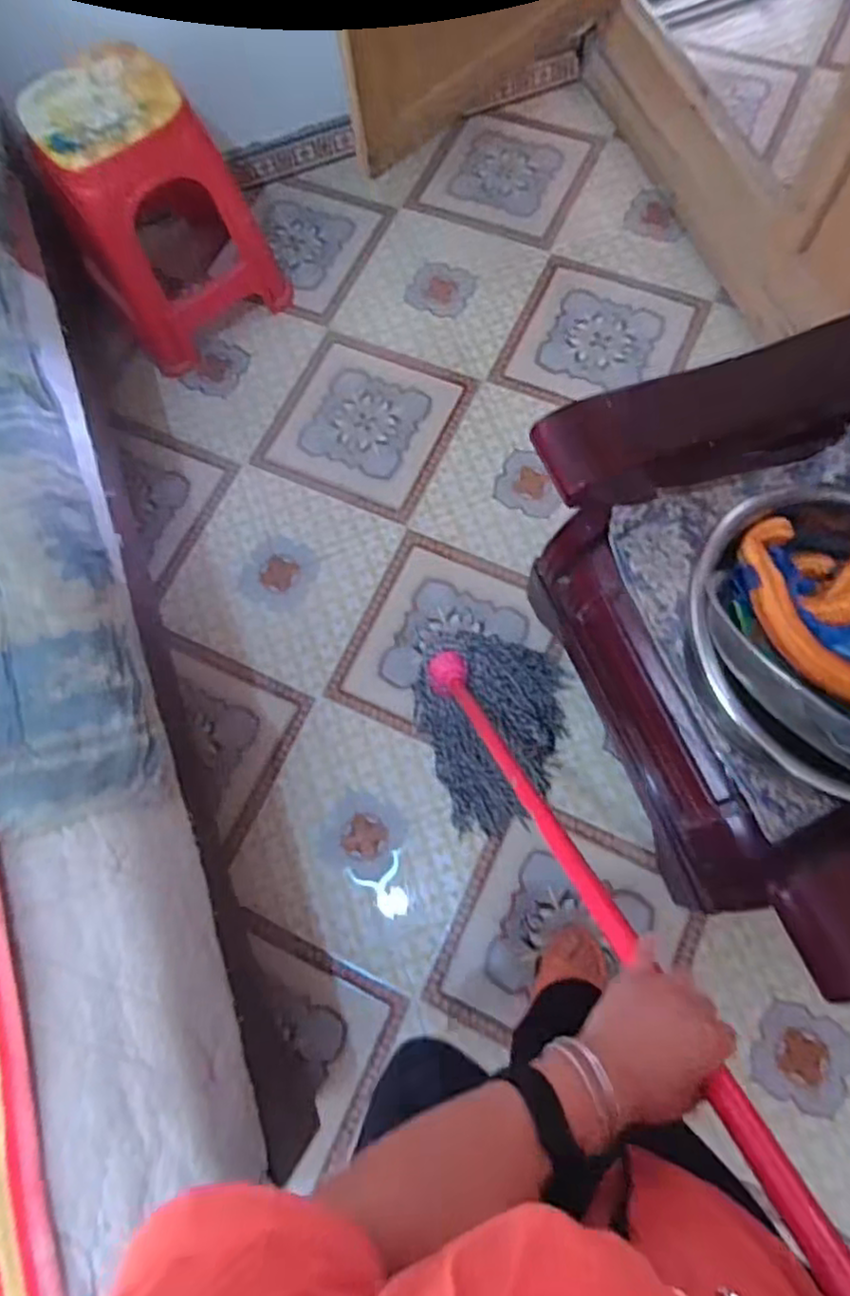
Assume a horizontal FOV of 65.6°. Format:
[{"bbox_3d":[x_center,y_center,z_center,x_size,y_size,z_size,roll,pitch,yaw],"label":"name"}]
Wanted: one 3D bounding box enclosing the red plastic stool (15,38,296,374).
[{"bbox_3d":[-0.593,-0.976,1.478,0.387,0.443,0.374,-34,75,-9],"label":"red plastic stool"}]

